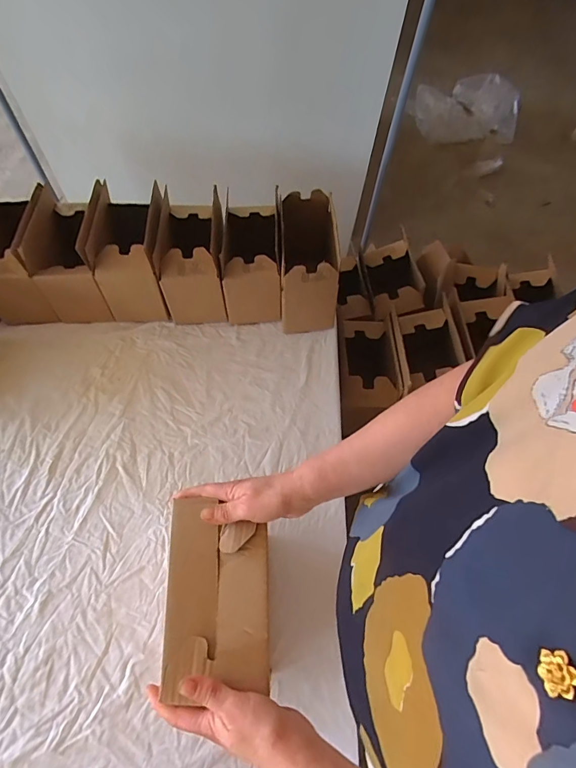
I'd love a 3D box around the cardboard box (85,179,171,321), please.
[{"bbox_3d":[-0.296,-0.254,0.795,0.124,0.186,0.205,-2,60,-5],"label":"cardboard box"}]

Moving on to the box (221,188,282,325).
[{"bbox_3d":[-0.073,-0.247,0.815,0.107,0.169,0.197,-1,60,-4],"label":"box"}]

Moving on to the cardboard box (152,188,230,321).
[{"bbox_3d":[-0.185,-0.248,0.803,0.112,0.180,0.199,-3,60,-5],"label":"cardboard box"}]

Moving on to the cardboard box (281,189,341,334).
[{"bbox_3d":[0.039,-0.228,0.794,0.116,0.184,0.204,3,60,-1],"label":"cardboard box"}]

